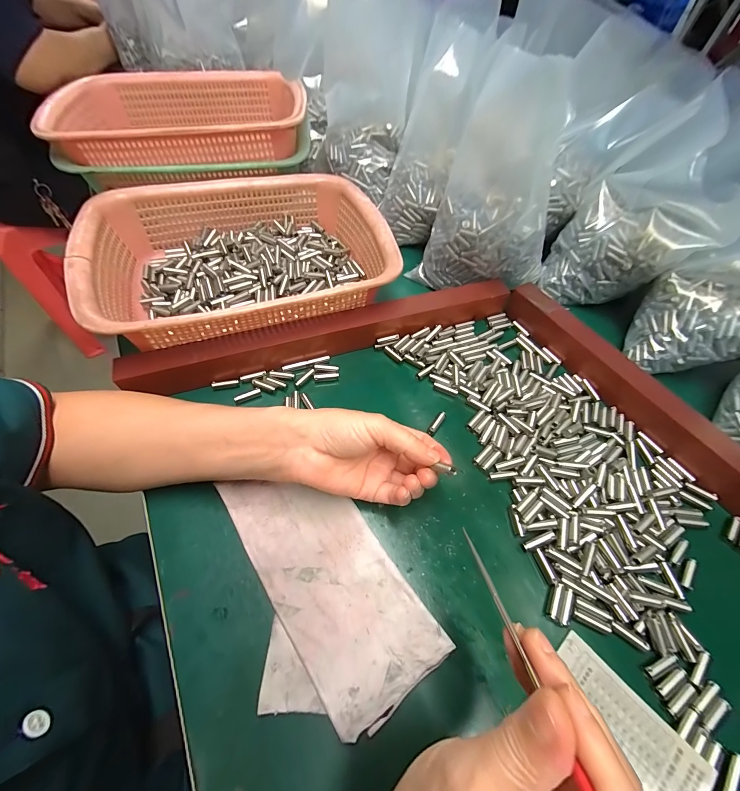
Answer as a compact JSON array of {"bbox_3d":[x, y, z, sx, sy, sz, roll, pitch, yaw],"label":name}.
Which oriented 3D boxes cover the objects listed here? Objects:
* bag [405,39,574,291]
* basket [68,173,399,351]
[{"bbox_3d":[0.136,-0.210,0.350,0.130,0.195,0.098,29,62,15],"label":"bag"},{"bbox_3d":[-0.130,-0.153,0.365,0.286,0.078,0.221,-20,61,-13],"label":"basket"}]

